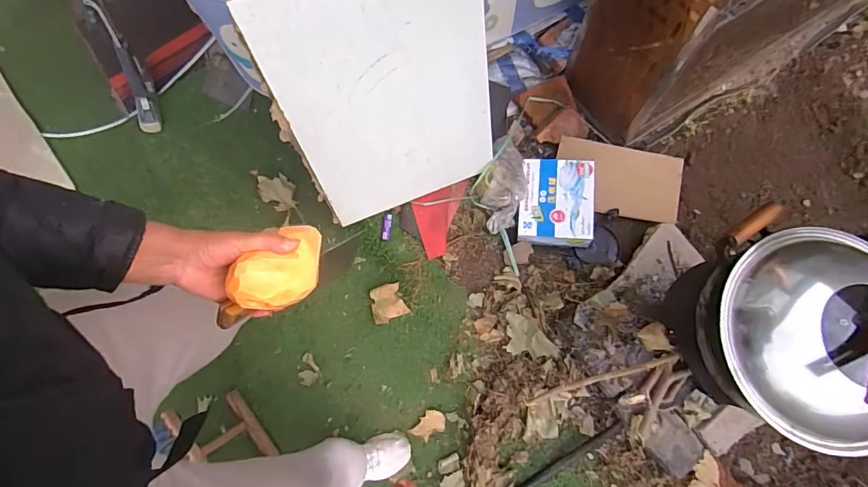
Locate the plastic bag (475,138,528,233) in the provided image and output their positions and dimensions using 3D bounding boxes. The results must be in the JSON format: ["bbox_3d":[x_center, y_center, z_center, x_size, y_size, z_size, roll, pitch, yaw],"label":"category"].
[{"bbox_3d":[0.201,-0.174,1.257,0.141,0.076,0.272,23,79,4],"label":"plastic bag"}]

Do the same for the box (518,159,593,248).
[{"bbox_3d":[0.347,-0.119,1.233,0.201,0.077,0.242,4,78,1],"label":"box"}]

